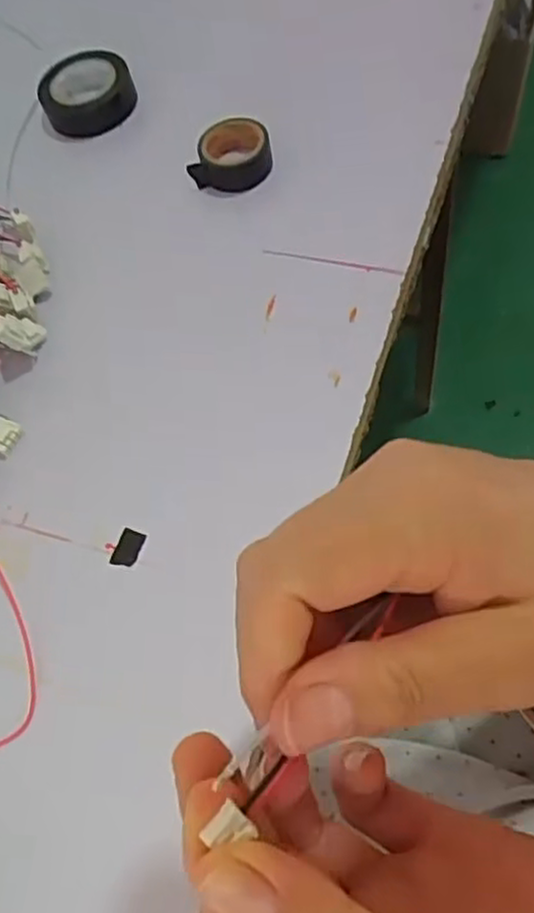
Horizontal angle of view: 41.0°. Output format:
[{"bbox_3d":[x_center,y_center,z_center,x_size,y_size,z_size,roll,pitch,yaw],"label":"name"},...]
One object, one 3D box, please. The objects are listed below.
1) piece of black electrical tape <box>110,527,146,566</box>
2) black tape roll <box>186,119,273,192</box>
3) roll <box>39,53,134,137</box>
[{"bbox_3d":[-0.064,0.041,0.328,0.012,0.004,0.017,9,65,12],"label":"piece of black electrical tape"},{"bbox_3d":[-0.019,-0.176,0.420,0.044,0.023,0.044,-2,58,3],"label":"black tape roll"},{"bbox_3d":[-0.120,-0.242,0.473,0.059,0.021,0.065,-25,63,-5],"label":"roll"}]

